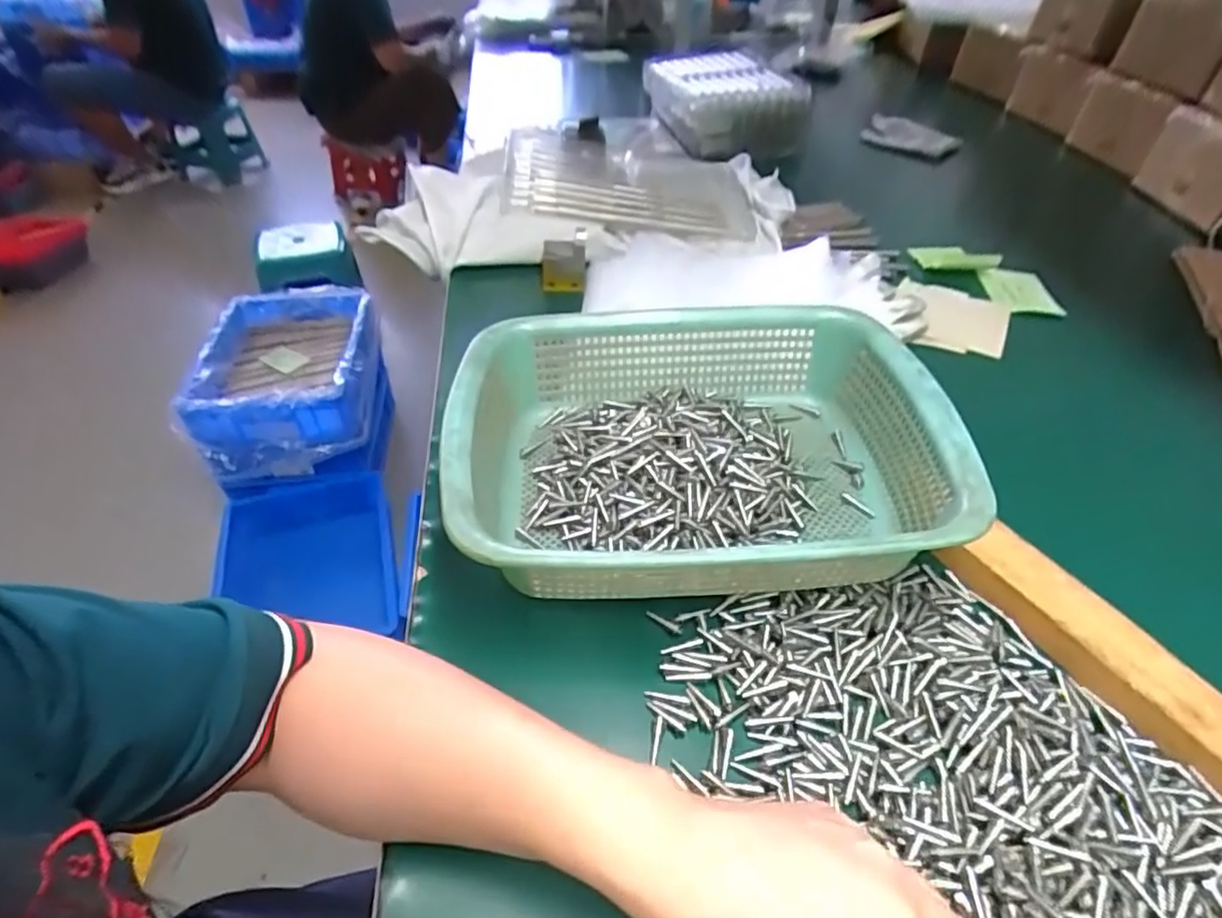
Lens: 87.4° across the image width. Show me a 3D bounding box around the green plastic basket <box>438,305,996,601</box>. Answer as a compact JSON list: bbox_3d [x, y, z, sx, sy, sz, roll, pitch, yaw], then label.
[{"bbox_3d":[0.055,-0.001,0.421,0.297,0.092,0.219,-3,44,-3],"label":"green plastic basket"}]

